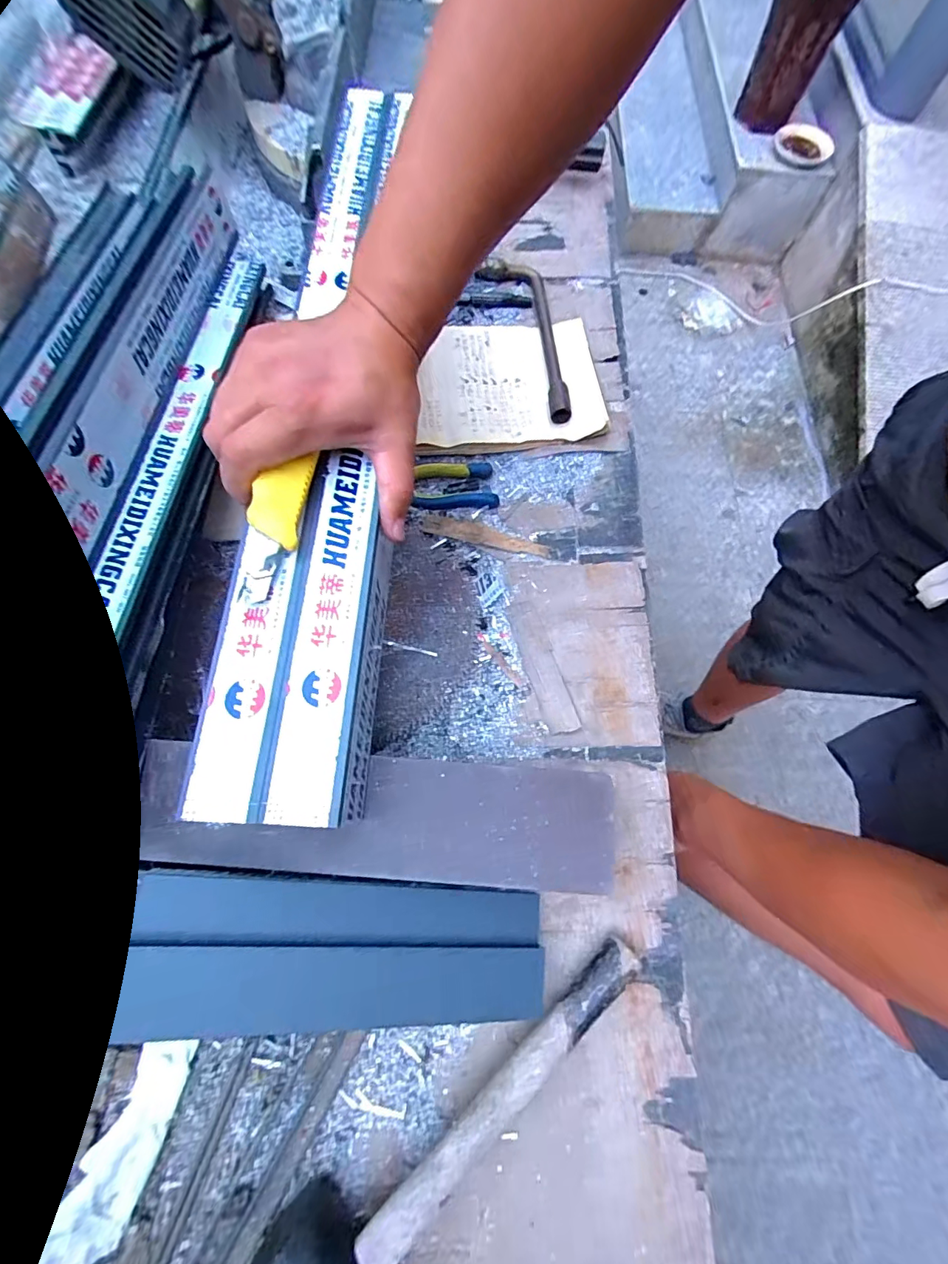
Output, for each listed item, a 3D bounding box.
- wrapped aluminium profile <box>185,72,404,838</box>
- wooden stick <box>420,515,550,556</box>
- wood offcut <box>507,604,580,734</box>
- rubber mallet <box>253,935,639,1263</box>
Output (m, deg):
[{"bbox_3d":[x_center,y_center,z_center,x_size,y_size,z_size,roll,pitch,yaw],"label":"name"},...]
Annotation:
[{"bbox_3d":[-0.118,-0.207,0.378,0.099,0.032,0.667,-1,71,0],"label":"wrapped aluminium profile"},{"bbox_3d":[0.012,-0.106,0.510,0.137,0.007,0.026,14,71,1],"label":"wooden stick"},{"bbox_3d":[0.064,0.029,0.454,0.029,0.006,0.134,-16,73,-9],"label":"wood offcut"},{"bbox_3d":[0.009,0.335,0.316,0.298,0.059,0.097,-38,73,-11],"label":"rubber mallet"}]

